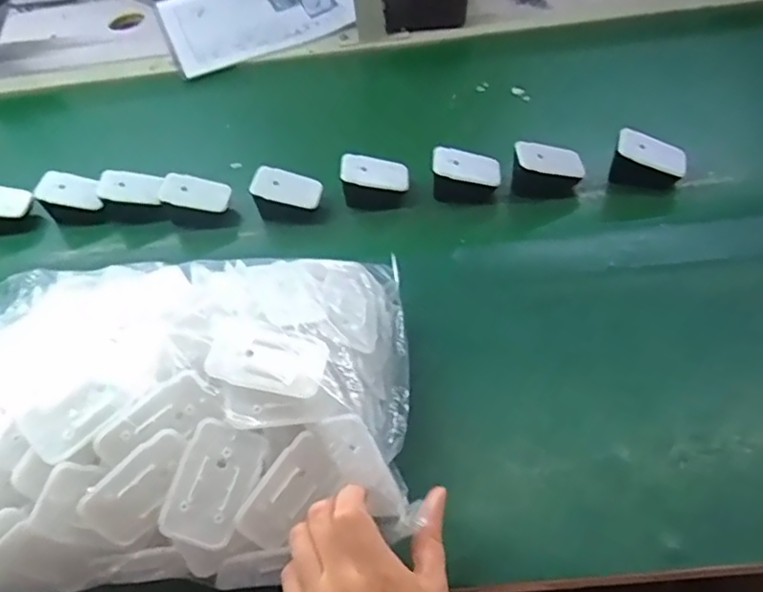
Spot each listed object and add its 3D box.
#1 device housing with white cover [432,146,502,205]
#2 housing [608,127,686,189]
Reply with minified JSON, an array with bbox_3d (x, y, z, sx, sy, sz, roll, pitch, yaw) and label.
[{"bbox_3d":[0.088,-0.123,0.632,0.071,0.050,0.043,4,51,9],"label":"device housing with white cover"},{"bbox_3d":[0.272,-0.137,0.611,0.067,0.044,0.041,13,53,16],"label":"housing"}]

